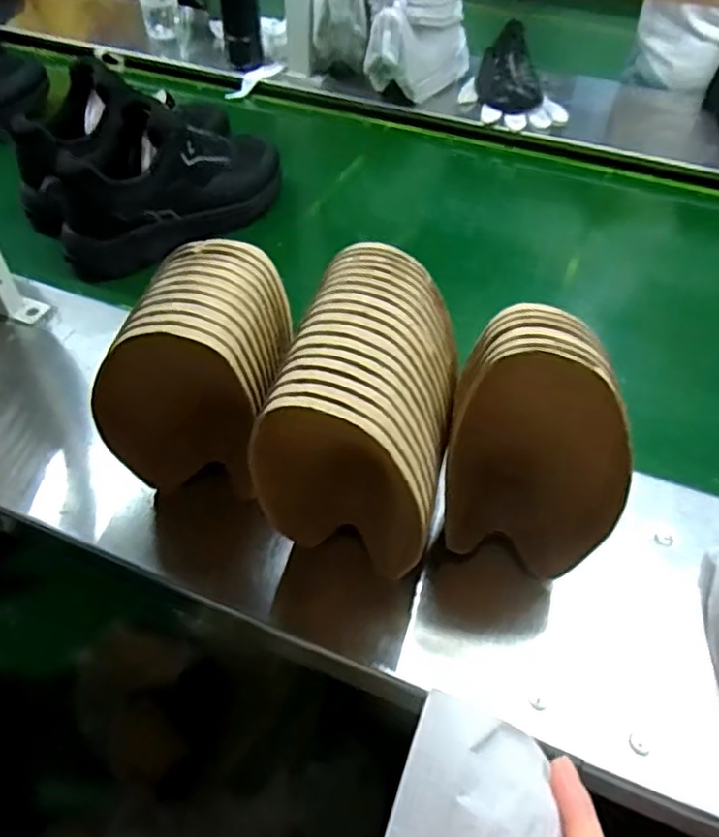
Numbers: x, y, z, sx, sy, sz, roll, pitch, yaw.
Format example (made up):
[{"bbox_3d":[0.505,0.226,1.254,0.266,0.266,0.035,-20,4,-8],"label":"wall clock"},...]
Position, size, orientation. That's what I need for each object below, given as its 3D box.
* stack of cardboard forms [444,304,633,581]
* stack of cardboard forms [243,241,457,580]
[{"bbox_3d":[0.109,0.023,0.413,0.102,0.174,0.072,10,49,6],"label":"stack of cardboard forms"},{"bbox_3d":[0.013,0.003,0.426,0.107,0.179,0.156,13,49,9],"label":"stack of cardboard forms"}]

